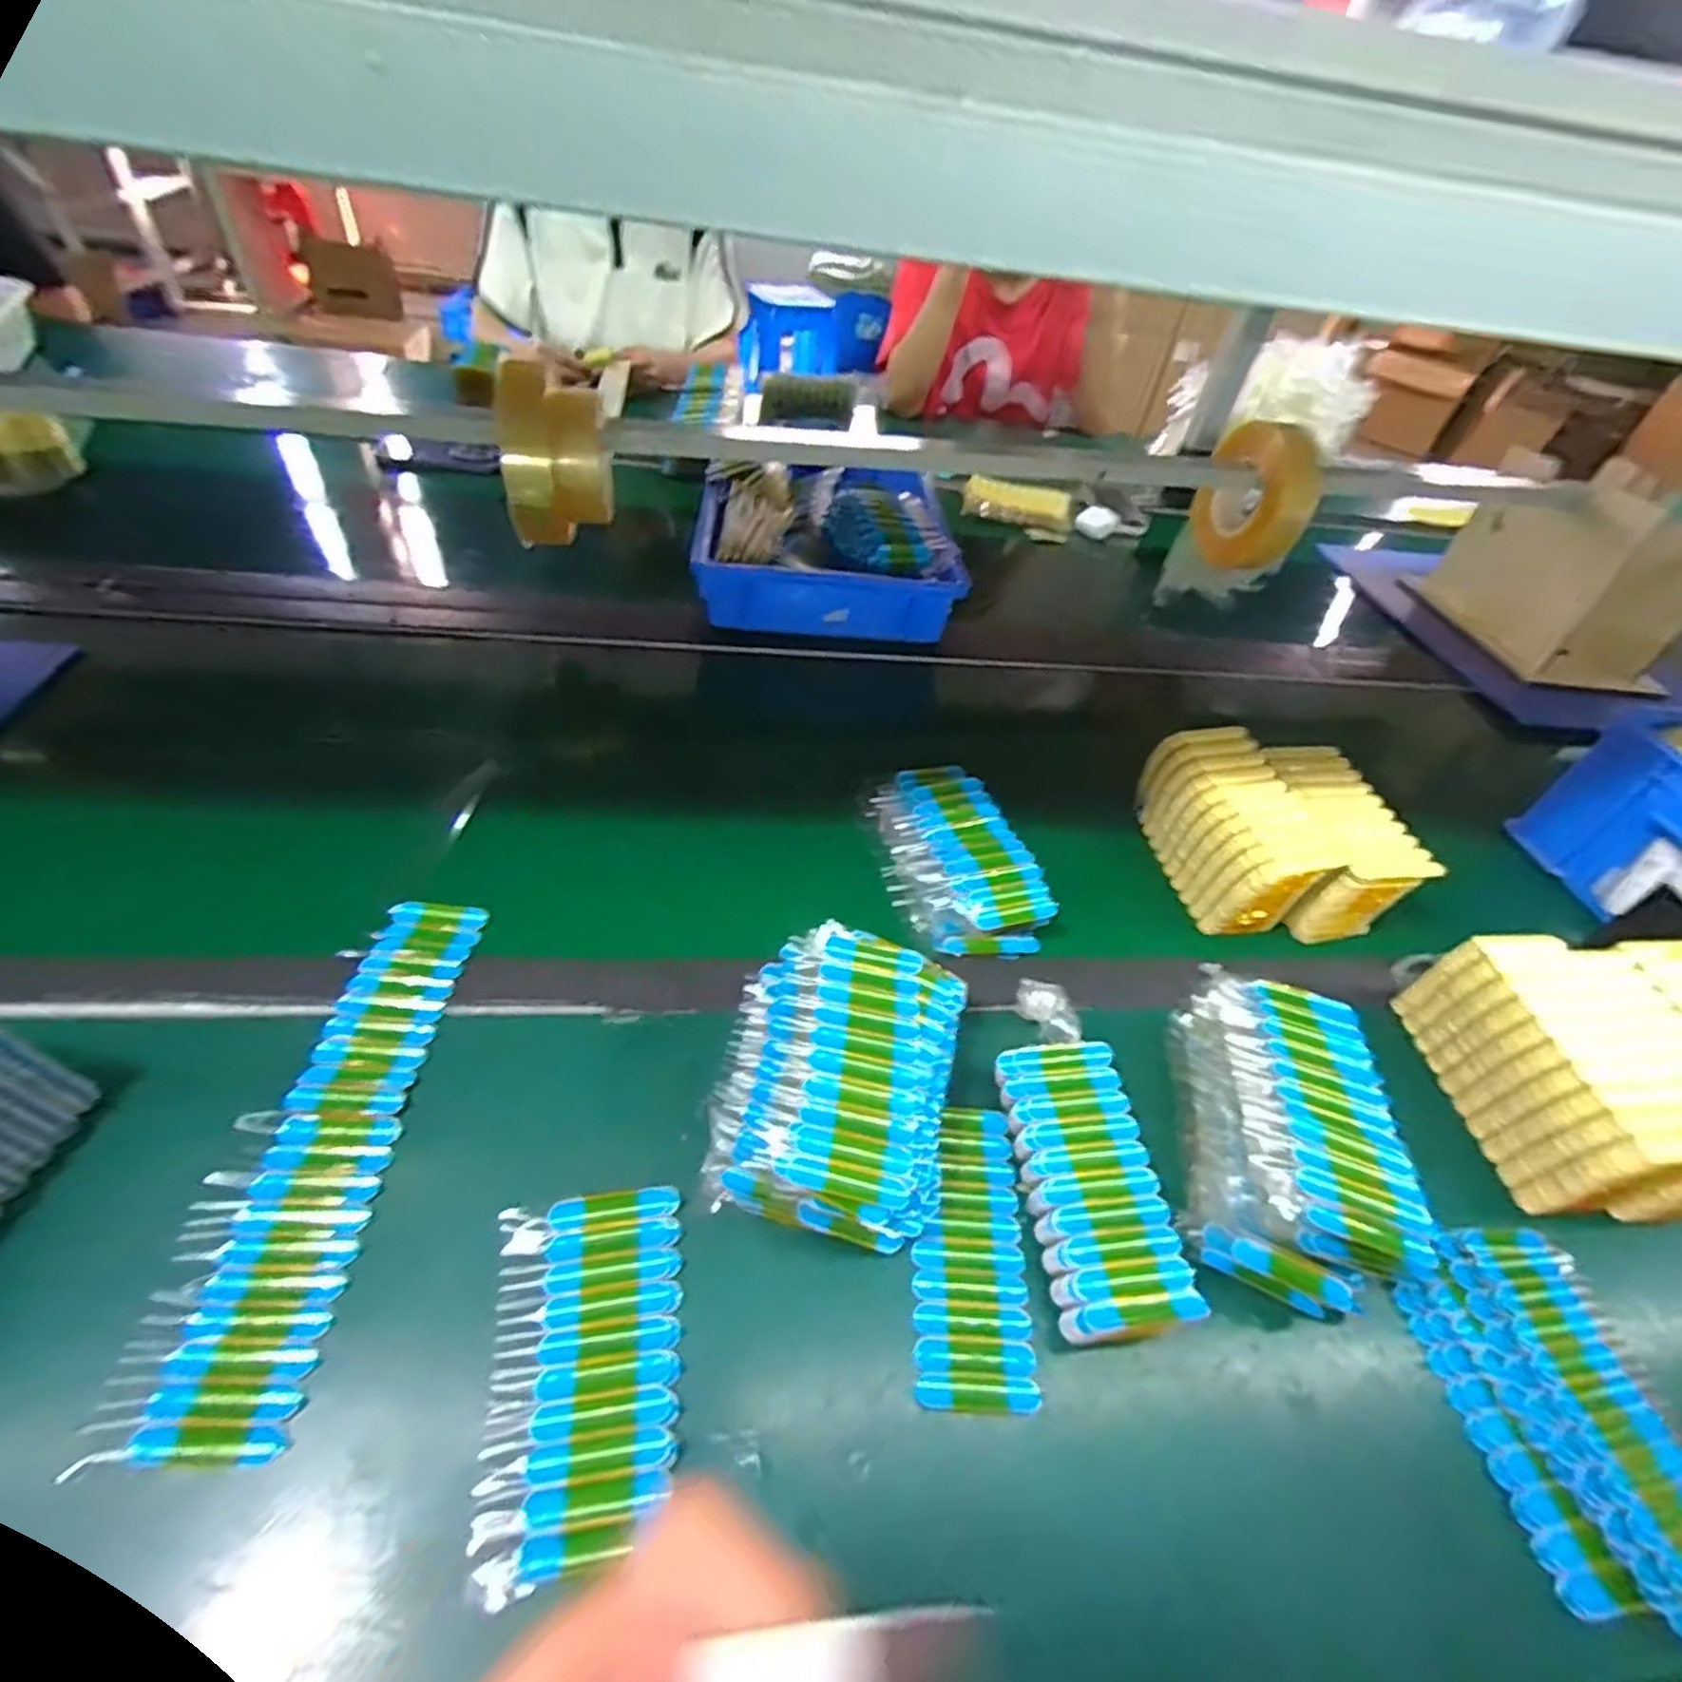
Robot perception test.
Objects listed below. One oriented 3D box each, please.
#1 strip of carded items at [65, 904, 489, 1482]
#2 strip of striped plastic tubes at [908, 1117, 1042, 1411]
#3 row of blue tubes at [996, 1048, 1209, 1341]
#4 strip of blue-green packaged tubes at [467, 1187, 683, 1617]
[{"bbox_3d":[-0.290,0.158,0.427,0.082,0.014,0.300,3,46,-4],"label":"strip of carded items"},{"bbox_3d":[0.072,0.227,0.427,0.061,0.007,0.153,6,45,-2],"label":"strip of striped plastic tubes"},{"bbox_3d":[0.143,0.199,0.442,0.071,0.040,0.154,-2,46,-9],"label":"row of blue tubes"},{"bbox_3d":[-0.124,0.253,0.367,0.088,0.009,0.150,-4,47,-11],"label":"strip of blue-green packaged tubes"}]

